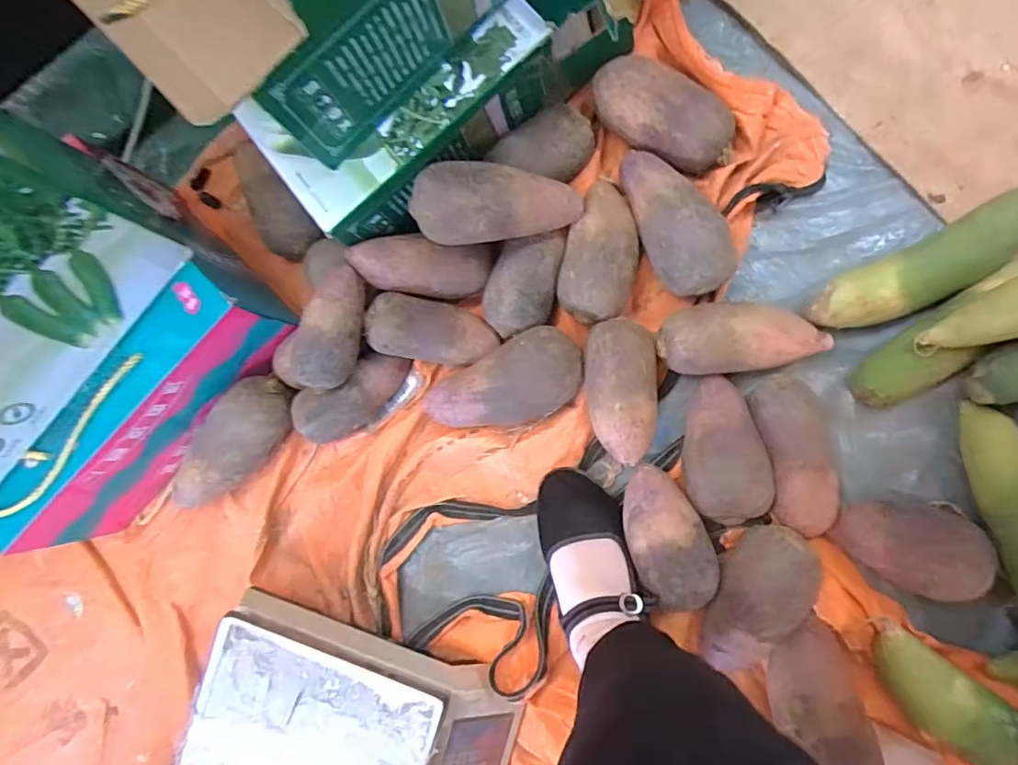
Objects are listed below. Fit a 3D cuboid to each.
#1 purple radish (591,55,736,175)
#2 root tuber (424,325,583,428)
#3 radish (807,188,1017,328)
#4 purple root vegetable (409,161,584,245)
[{"bbox_3d":[0.154,-0.268,0.554,0.154,0.063,0.077,40,93,10],"label":"purple radish"},{"bbox_3d":[-0.008,0.002,0.557,0.167,0.068,0.086,-18,83,8],"label":"root tuber"},{"bbox_3d":[0.388,-0.105,0.517,0.212,0.055,0.059,-27,83,7],"label":"radish"},{"bbox_3d":[-0.009,-0.169,0.522,0.161,0.059,0.071,-3,87,-14],"label":"purple root vegetable"}]

